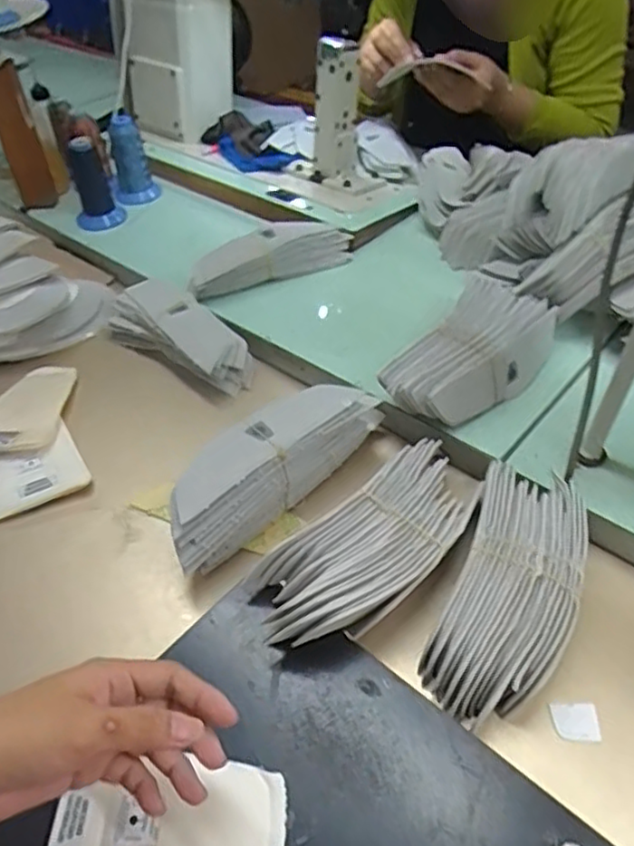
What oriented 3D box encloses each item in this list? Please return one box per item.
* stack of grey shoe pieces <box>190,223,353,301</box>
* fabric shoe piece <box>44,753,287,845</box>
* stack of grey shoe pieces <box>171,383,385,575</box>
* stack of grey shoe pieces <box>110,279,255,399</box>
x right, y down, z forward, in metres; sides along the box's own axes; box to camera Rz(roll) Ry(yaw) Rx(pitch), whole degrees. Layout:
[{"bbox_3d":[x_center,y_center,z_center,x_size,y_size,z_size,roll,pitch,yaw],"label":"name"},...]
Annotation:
[{"bbox_3d":[-0.057,-0.204,0.797,0.208,0.047,0.064,-19,47,-14],"label":"stack of grey shoe pieces"},{"bbox_3d":[-0.090,0.242,0.380,0.141,0.020,0.061,-10,47,-4],"label":"fabric shoe piece"},{"bbox_3d":[-0.040,0.036,0.572,0.219,0.080,0.062,-36,53,-28],"label":"stack of grey shoe pieces"},{"bbox_3d":[-0.155,-0.101,0.733,0.194,0.059,0.078,32,55,30],"label":"stack of grey shoe pieces"}]

